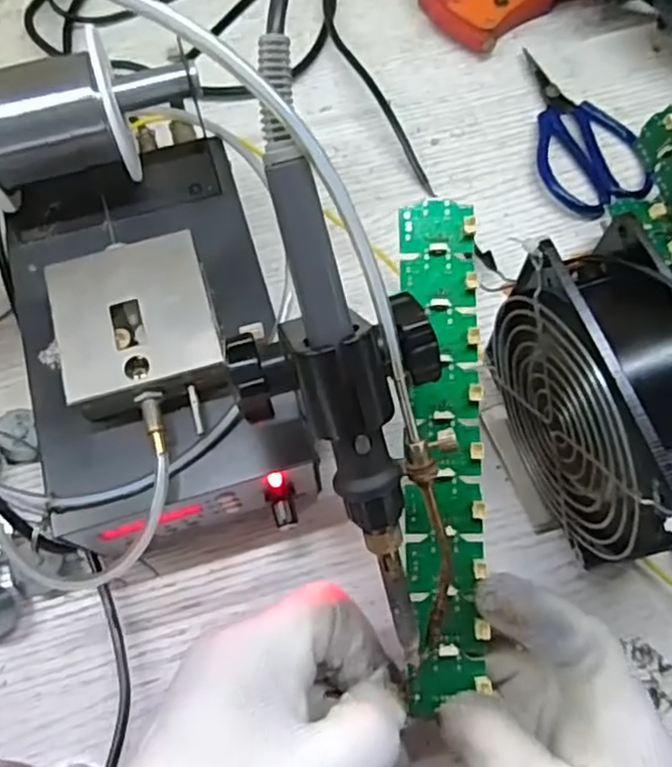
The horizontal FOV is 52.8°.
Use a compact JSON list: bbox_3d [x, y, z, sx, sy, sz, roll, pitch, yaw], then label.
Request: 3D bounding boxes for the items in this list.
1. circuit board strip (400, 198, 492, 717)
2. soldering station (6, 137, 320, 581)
[{"bbox_3d":[0.042,0.024,0.263,0.030,0.007,0.193,0,85,0],"label":"circuit board strip"},{"bbox_3d":[-0.086,-0.016,0.325,0.118,0.095,0.183,-13,71,-5],"label":"soldering station"}]

